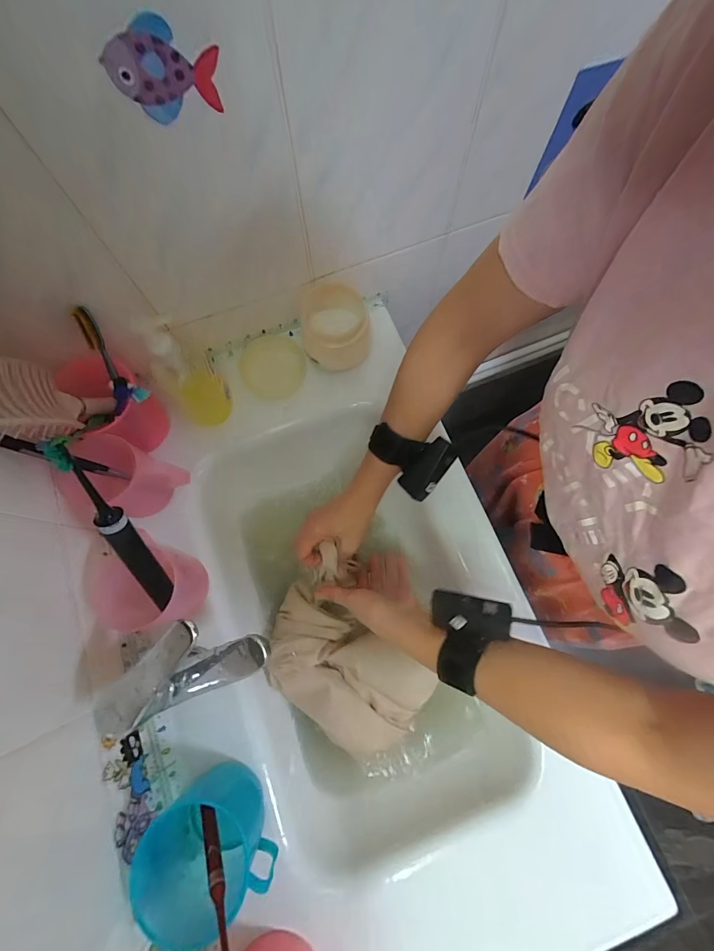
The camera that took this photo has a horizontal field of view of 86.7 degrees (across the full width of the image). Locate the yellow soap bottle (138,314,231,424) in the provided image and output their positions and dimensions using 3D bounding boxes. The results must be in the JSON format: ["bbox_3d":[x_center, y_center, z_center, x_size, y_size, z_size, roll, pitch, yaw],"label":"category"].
[{"bbox_3d":[-0.209,-0.126,0.466,0.059,0.166,0.077,-28,76,-7],"label":"yellow soap bottle"}]

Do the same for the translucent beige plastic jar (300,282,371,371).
[{"bbox_3d":[-0.028,-0.204,0.531,0.095,0.080,0.086,-7,74,-1],"label":"translucent beige plastic jar"}]

